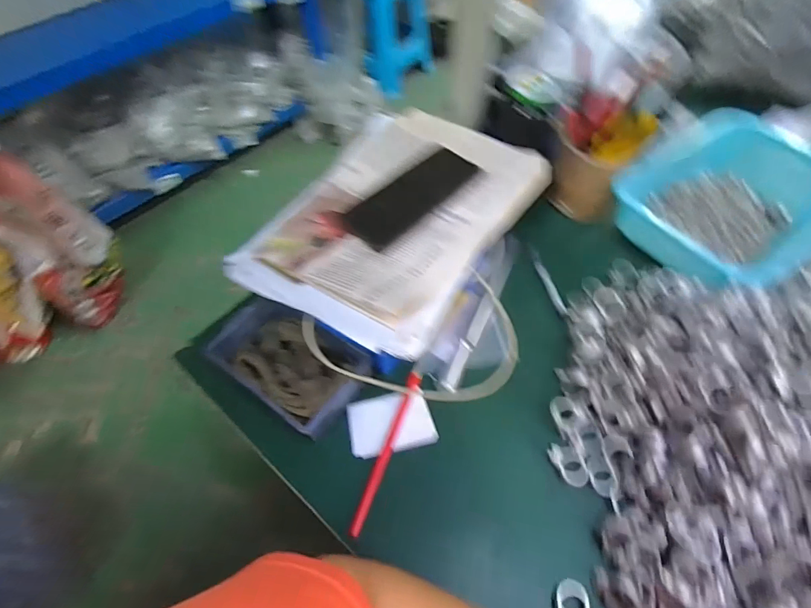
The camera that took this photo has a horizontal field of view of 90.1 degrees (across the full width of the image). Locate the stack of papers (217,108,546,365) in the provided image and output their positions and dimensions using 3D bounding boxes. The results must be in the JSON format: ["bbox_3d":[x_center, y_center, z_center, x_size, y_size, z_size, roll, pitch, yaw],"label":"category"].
[{"bbox_3d":[-0.013,-0.101,0.436,0.231,0.035,0.305,29,62,20],"label":"stack of papers"}]

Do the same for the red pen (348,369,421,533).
[{"bbox_3d":[-0.018,0.142,0.400,0.013,0.017,0.161,17,58,14],"label":"red pen"}]

